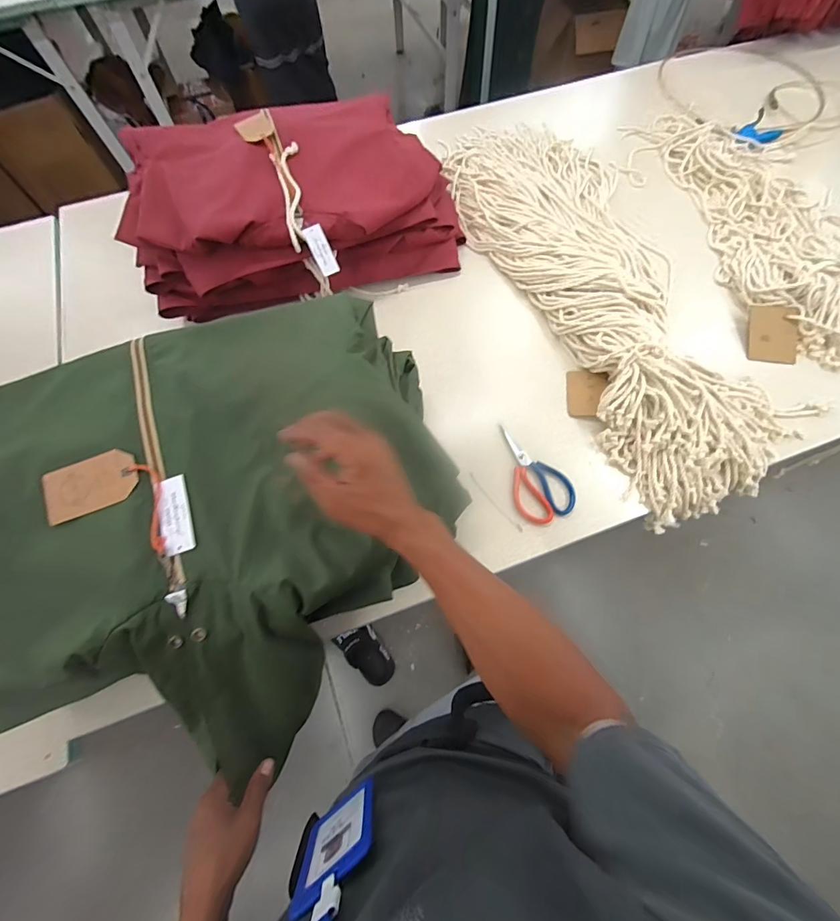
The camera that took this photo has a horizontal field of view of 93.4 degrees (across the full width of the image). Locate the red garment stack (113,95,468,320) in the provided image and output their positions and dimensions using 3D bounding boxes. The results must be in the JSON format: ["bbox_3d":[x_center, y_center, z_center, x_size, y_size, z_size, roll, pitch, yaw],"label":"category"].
[{"bbox_3d":[-0.241,-0.489,0.798,0.634,0.226,0.324,-18,68,-6],"label":"red garment stack"}]

